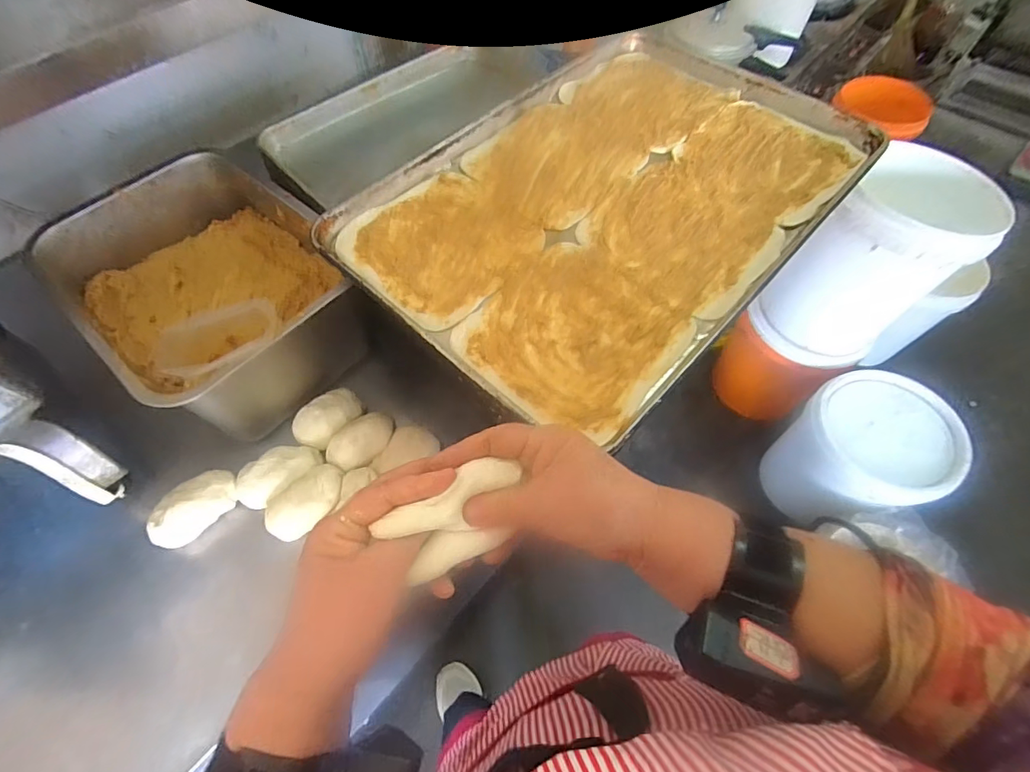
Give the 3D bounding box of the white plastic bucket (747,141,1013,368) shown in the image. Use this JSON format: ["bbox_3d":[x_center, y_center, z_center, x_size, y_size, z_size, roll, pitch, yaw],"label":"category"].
[{"bbox_3d":[0.767,-0.260,1.050,0.248,0.398,0.282,-33,64,-17],"label":"white plastic bucket"}]

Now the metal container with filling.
[{"bbox_3d":[-0.364,-0.118,0.584,0.357,0.171,0.253,36,66,20],"label":"metal container with filling"}]

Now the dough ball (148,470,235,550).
[{"bbox_3d":[-0.354,0.131,0.525,0.094,0.035,0.055,-38,66,-19],"label":"dough ball"}]

